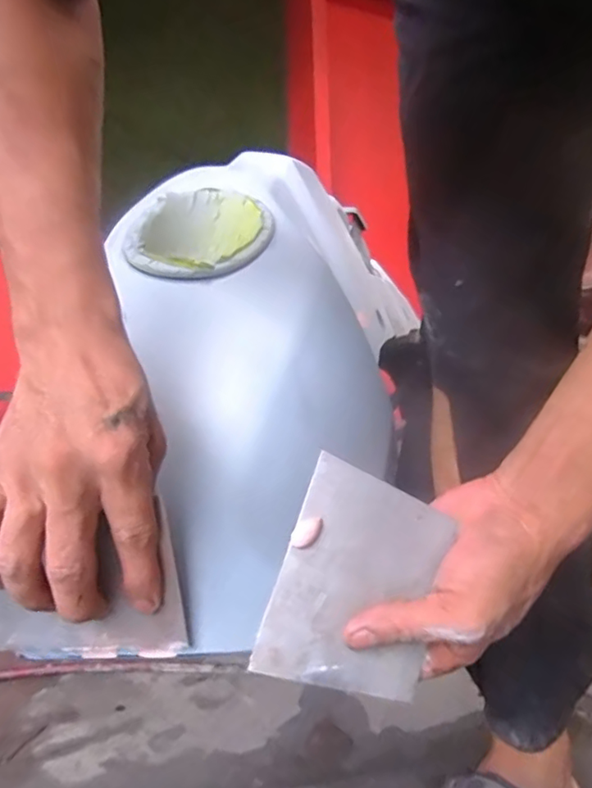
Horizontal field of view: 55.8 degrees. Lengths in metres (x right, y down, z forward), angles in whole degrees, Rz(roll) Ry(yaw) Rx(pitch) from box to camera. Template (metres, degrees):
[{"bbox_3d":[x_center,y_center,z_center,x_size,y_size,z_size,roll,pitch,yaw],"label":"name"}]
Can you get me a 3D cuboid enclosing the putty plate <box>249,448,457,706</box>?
[{"bbox_3d":[0.034,0.104,0.312,0.085,0.116,0.007,19,-13,3],"label":"putty plate"}]

